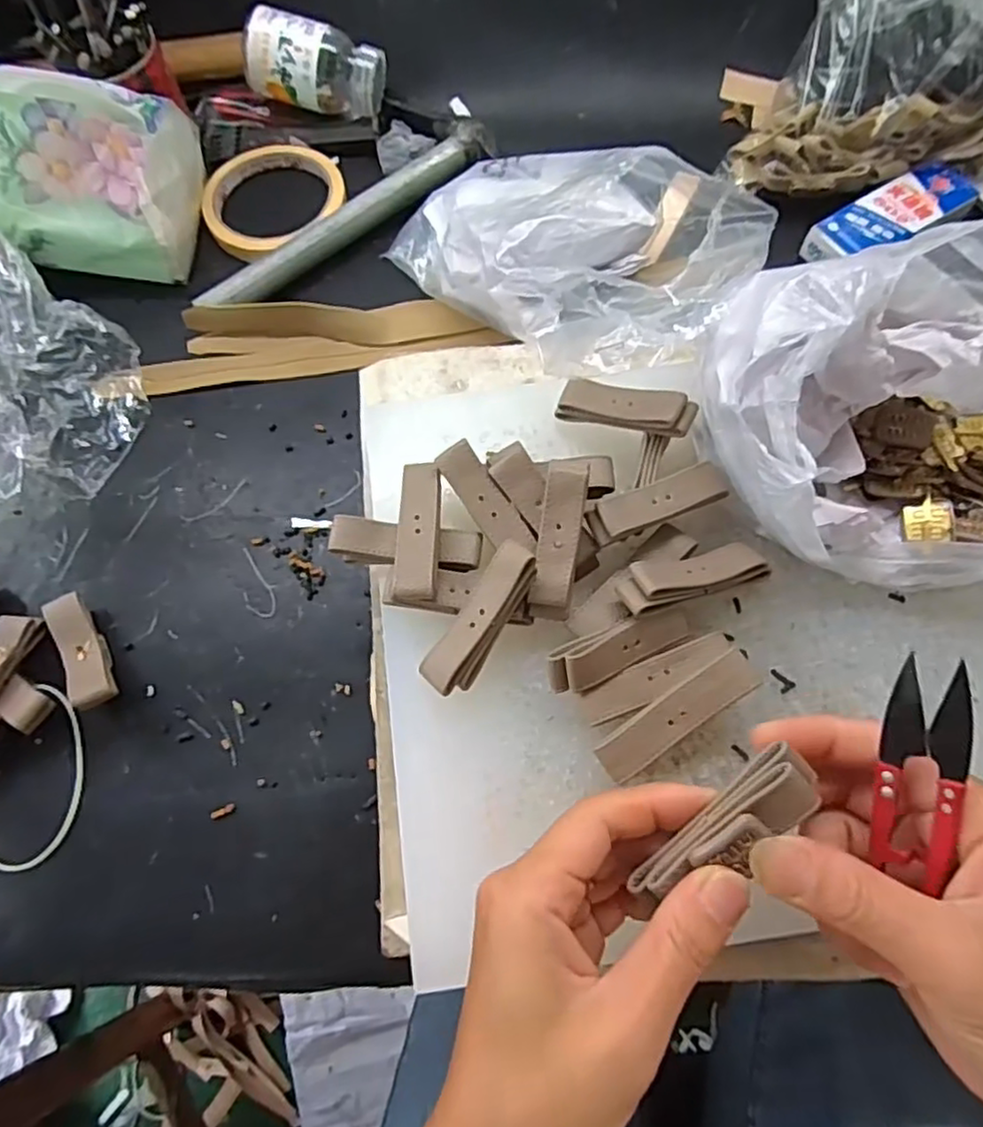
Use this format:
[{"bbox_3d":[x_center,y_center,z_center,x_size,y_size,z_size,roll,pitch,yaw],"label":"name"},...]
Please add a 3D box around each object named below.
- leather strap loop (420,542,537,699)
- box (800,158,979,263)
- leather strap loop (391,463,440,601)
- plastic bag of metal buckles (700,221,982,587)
[{"bbox_3d":[-0.004,0.023,0.279,0.022,0.012,0.066,34,98,8],"label":"leather strap loop"},{"bbox_3d":[0.248,-0.214,0.417,0.111,0.019,0.041,-27,71,-8],"label":"box"},{"bbox_3d":[-0.032,-0.015,0.293,0.018,0.011,0.065,0,69,2],"label":"leather strap loop"},{"bbox_3d":[0.171,-0.060,0.269,0.149,0.093,0.134,-18,69,-5],"label":"plastic bag of metal buckles"}]

